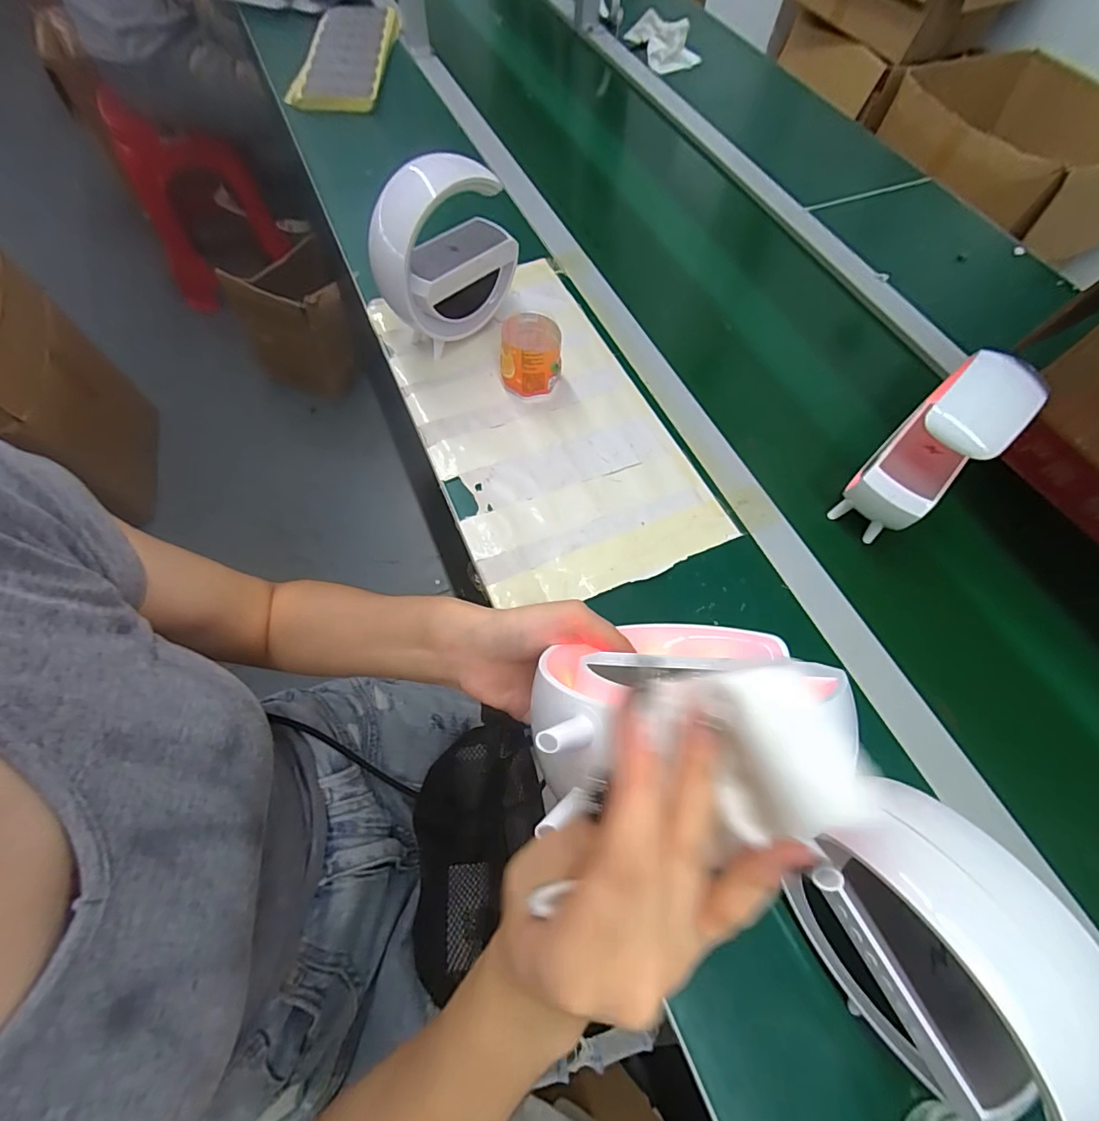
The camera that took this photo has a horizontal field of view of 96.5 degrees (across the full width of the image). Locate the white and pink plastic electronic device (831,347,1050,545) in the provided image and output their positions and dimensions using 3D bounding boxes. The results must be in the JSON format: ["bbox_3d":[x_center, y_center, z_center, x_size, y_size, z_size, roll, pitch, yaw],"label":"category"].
[{"bbox_3d":[0.309,-0.083,0.410,0.077,0.161,0.060,-39,71,-21],"label":"white and pink plastic electronic device"}]

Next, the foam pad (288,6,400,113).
[{"bbox_3d":[-0.352,-0.890,0.860,0.142,0.030,0.361,0,64,-4],"label":"foam pad"}]

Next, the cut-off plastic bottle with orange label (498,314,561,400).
[{"bbox_3d":[-0.020,-0.211,0.511,0.060,0.062,0.062,1,62,-3],"label":"cut-off plastic bottle with orange label"}]

